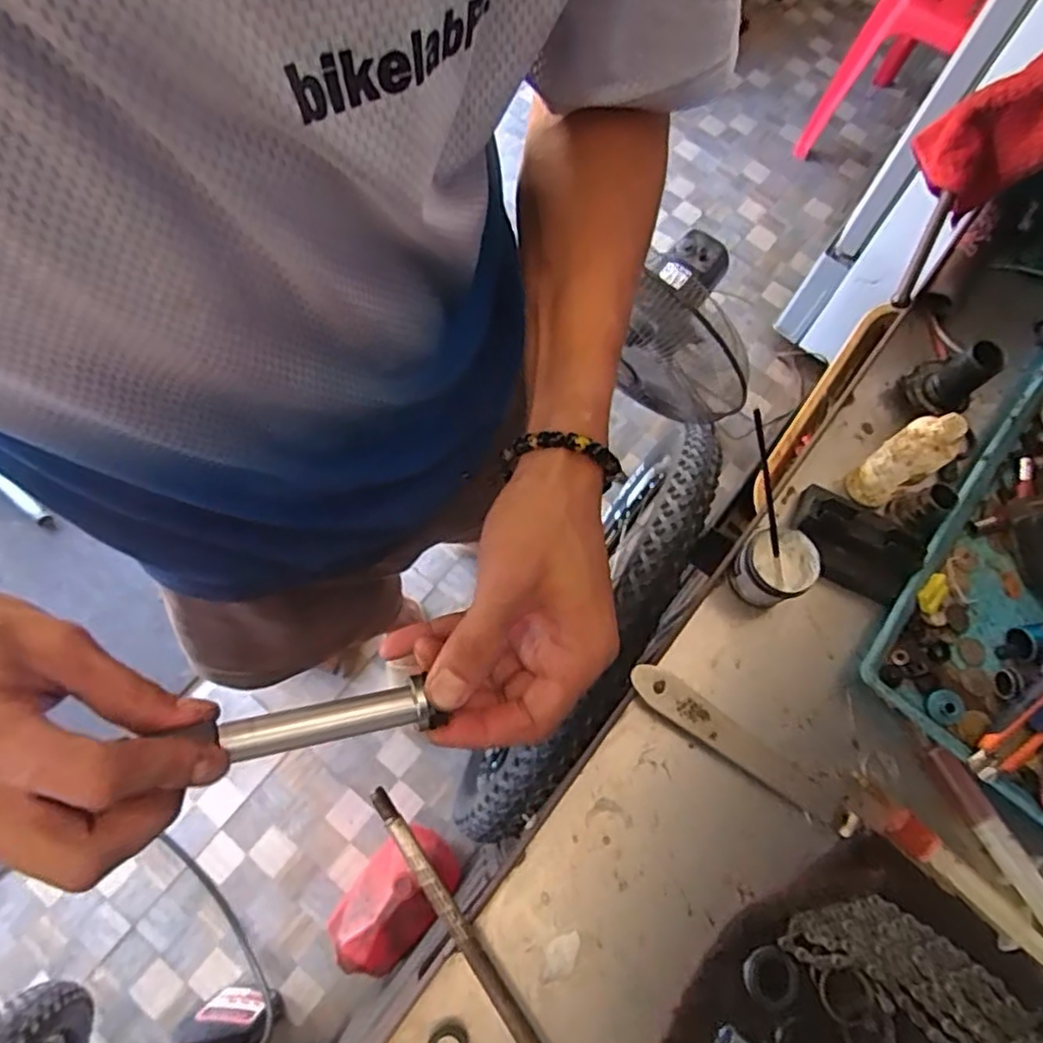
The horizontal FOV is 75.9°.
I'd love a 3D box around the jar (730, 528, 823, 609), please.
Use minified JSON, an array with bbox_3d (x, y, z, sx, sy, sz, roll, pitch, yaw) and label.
[{"bbox_3d":[0.195,0.038,0.522,0.052,0.051,0.052,1,68,-3],"label":"jar"}]

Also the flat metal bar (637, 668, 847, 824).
[{"bbox_3d":[0.156,0.164,0.490,0.178,0.008,0.027,37,76,2],"label":"flat metal bar"}]

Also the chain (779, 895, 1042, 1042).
[{"bbox_3d":[0.266,0.304,0.444,0.175,0.008,0.060,31,70,9],"label":"chain"}]

